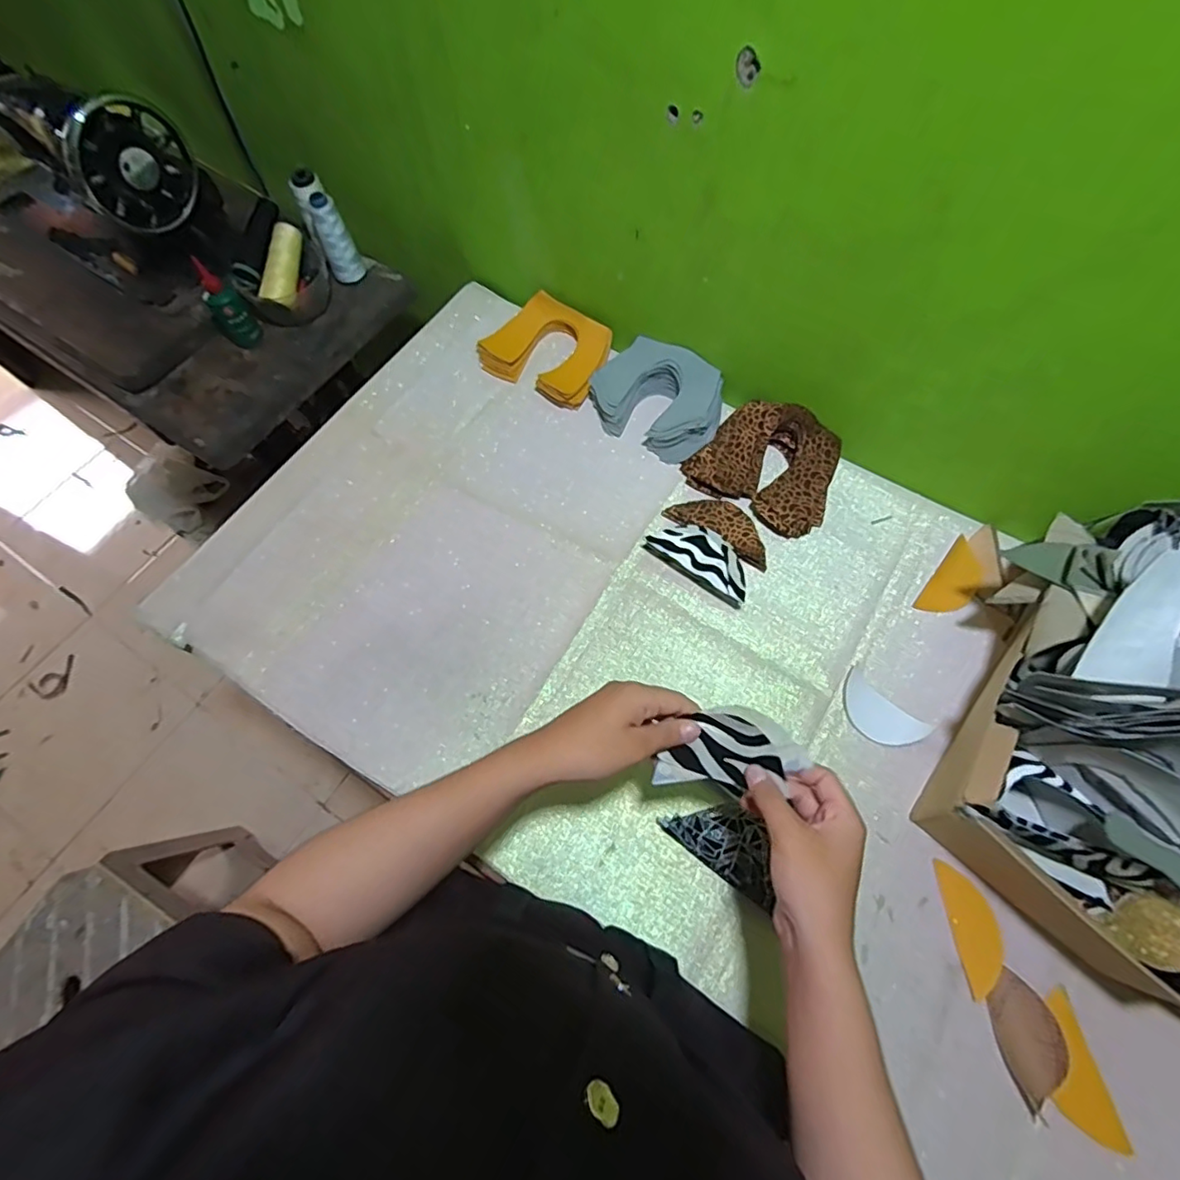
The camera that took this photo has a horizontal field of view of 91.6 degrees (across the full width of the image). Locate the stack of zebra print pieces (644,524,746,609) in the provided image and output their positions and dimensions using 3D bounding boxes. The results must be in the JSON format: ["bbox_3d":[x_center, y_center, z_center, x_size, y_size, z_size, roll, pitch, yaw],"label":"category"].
[{"bbox_3d":[0.126,-0.036,0.638,0.121,0.034,0.051,34,72,14],"label":"stack of zebra print pieces"}]

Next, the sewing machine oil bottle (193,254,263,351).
[{"bbox_3d":[-0.483,-0.380,0.756,0.048,0.123,0.038,-36,71,-13],"label":"sewing machine oil bottle"}]

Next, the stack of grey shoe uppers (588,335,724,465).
[{"bbox_3d":[0.086,-0.240,0.721,0.164,0.052,0.122,32,72,14],"label":"stack of grey shoe uppers"}]

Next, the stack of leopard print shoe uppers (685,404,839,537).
[{"bbox_3d":[0.214,-0.151,0.679,0.159,0.049,0.132,33,72,14],"label":"stack of leopard print shoe uppers"}]

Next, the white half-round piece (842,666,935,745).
[{"bbox_3d":[0.290,0.126,0.575,0.086,0.009,0.045,41,74,17],"label":"white half-round piece"}]

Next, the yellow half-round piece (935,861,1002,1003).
[{"bbox_3d":[0.336,0.296,0.504,0.034,0.012,0.101,-3,67,0],"label":"yellow half-round piece"}]

